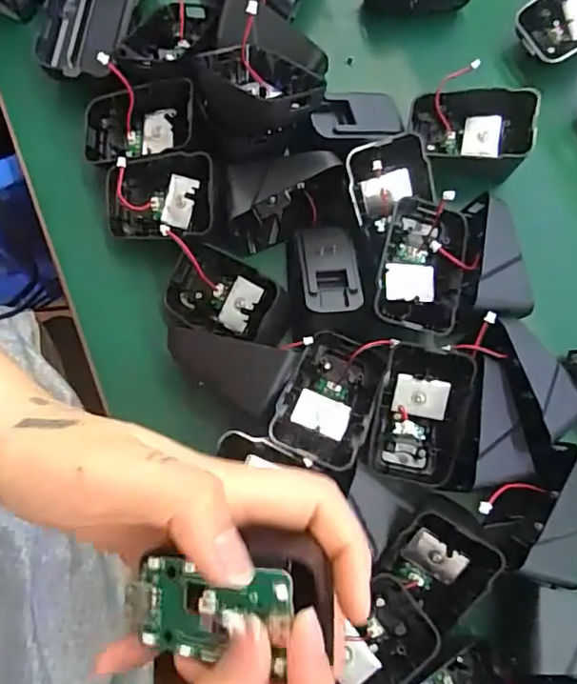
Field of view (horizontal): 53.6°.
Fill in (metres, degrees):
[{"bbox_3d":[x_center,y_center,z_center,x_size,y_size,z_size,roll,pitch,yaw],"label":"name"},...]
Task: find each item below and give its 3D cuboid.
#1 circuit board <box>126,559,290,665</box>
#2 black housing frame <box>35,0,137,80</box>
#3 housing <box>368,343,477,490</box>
[{"bbox_3d":[-0.028,0.087,0.188,0.064,0.004,0.030,-13,76,26],"label":"circuit board"},{"bbox_3d":[-0.121,-0.208,0.355,0.054,0.029,0.111,10,76,-1],"label":"black housing frame"},{"bbox_3d":[0.068,0.038,0.292,0.046,0.031,0.066,12,76,0],"label":"housing"}]

